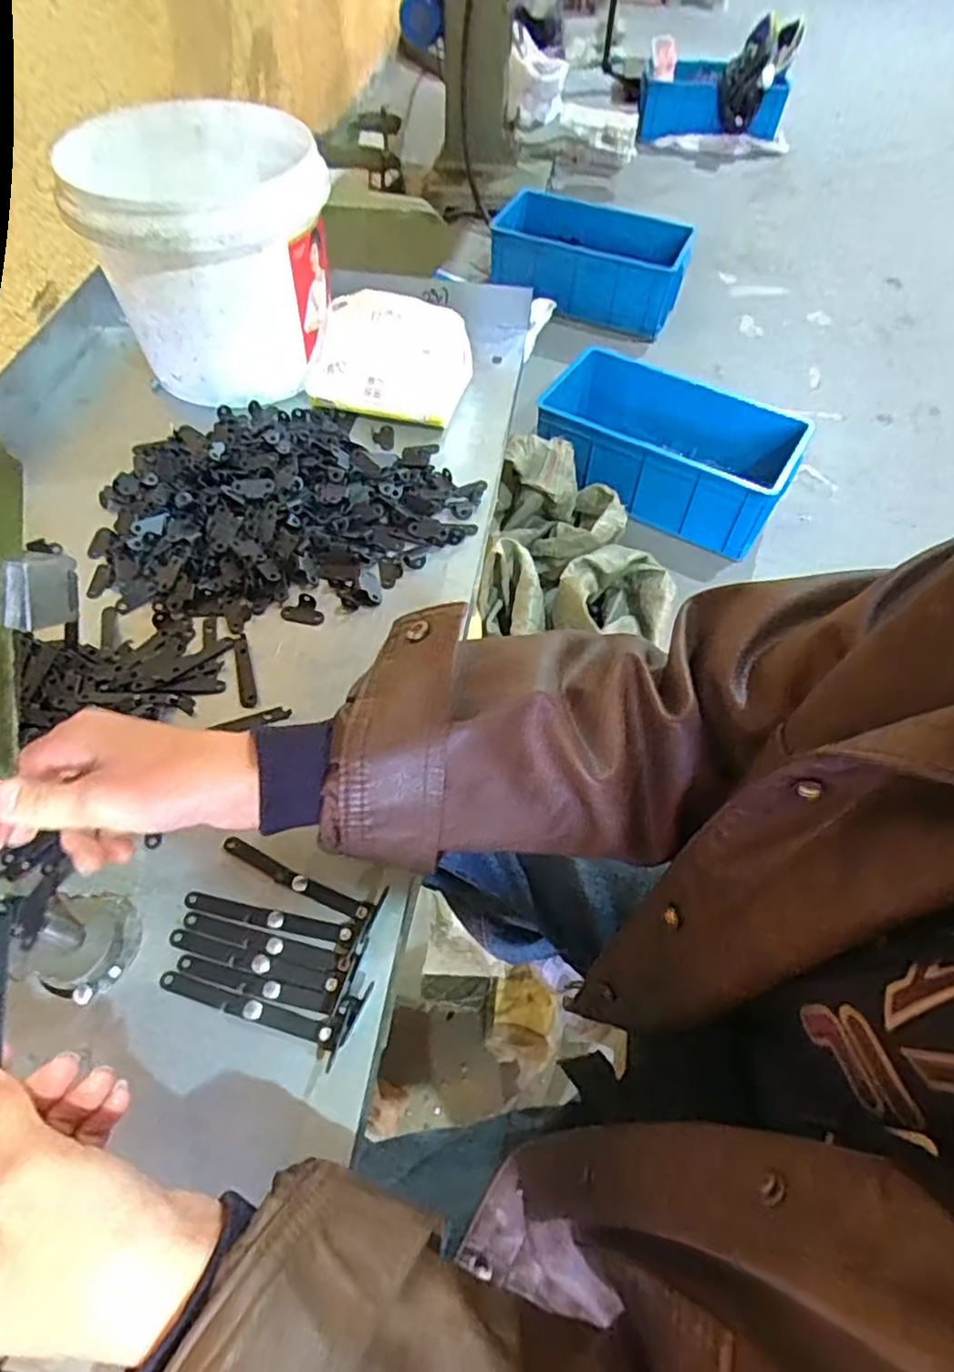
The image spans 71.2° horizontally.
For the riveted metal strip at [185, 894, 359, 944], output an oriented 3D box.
[{"bbox_3d":[-0.105,0.117,0.337,0.090,0.004,0.008,11,59,5],"label":"riveted metal strip"}]

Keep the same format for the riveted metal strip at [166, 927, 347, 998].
[{"bbox_3d":[-0.109,0.134,0.325,0.090,0.004,0.009,14,59,7],"label":"riveted metal strip"}]

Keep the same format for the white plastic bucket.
[{"bbox_3d":[-0.209,-0.348,0.538,0.162,0.140,0.181,-9,59,-7],"label":"white plastic bucket"}]

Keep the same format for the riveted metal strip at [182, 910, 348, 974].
[{"bbox_3d":[-0.105,0.127,0.331,0.087,0.004,0.009,13,59,7],"label":"riveted metal strip"}]

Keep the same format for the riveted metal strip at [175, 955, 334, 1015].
[{"bbox_3d":[-0.107,0.143,0.320,0.079,0.004,0.009,13,59,6],"label":"riveted metal strip"}]

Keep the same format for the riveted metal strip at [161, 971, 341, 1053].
[{"bbox_3d":[-0.108,0.152,0.315,0.090,0.004,0.010,16,60,8],"label":"riveted metal strip"}]

